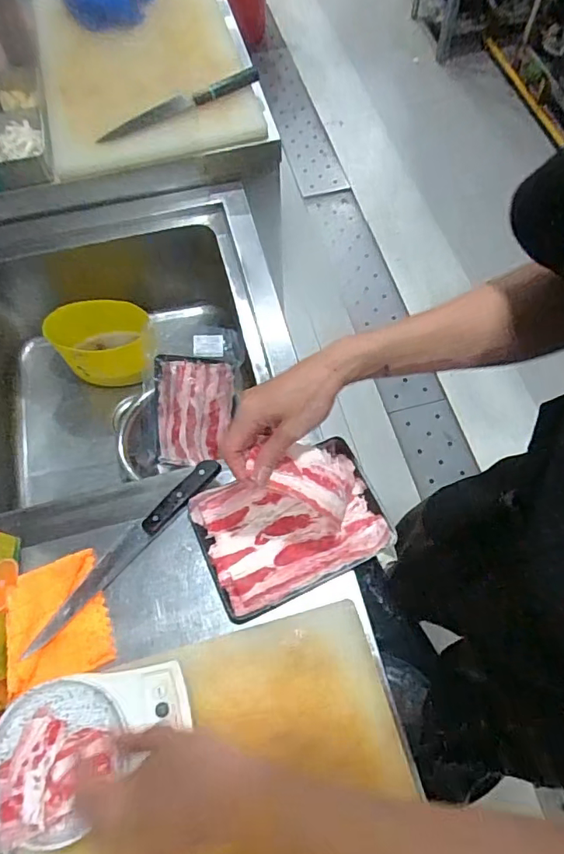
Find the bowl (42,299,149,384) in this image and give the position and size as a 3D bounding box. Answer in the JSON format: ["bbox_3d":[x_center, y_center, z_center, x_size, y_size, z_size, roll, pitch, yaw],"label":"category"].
[{"bbox_3d":[-0.363,-0.168,1.046,0.192,0.161,0.129,-5,65,1],"label":"bowl"}]

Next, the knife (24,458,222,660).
[{"bbox_3d":[-0.193,0.150,0.633,0.034,0.019,0.299,40,73,18],"label":"knife"}]

